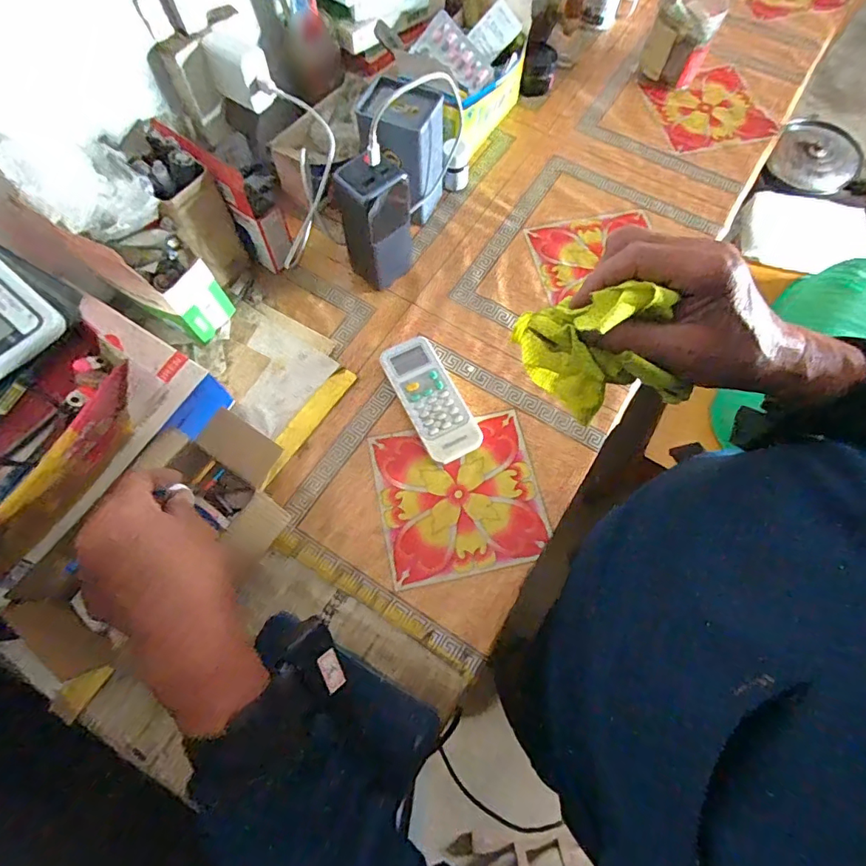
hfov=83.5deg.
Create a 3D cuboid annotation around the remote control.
[{"bbox_3d":[-0.002,-0.035,0.502,0.058,0.018,0.136,-27,73,-10],"label":"remote control"}]

